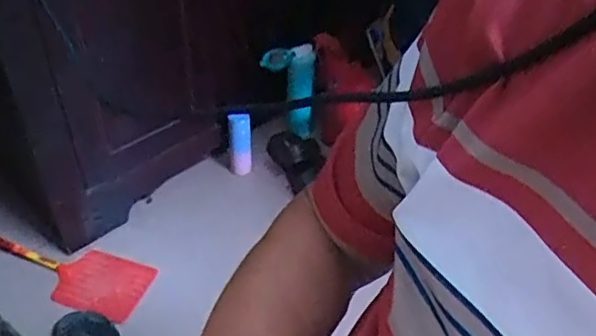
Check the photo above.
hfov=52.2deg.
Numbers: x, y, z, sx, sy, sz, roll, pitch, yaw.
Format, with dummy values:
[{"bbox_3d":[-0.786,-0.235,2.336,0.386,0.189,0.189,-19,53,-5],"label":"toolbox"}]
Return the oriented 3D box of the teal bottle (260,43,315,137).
[{"bbox_3d":[-0.024,-0.169,1.397,0.116,0.218,0.061,2,42,-1],"label":"teal bottle"}]

